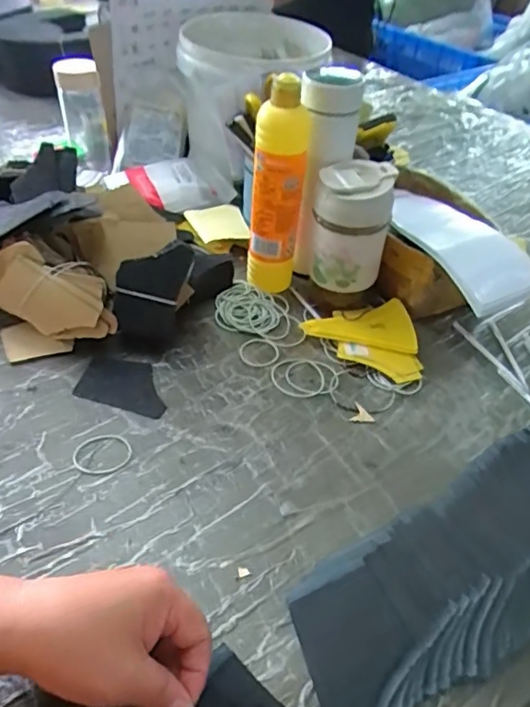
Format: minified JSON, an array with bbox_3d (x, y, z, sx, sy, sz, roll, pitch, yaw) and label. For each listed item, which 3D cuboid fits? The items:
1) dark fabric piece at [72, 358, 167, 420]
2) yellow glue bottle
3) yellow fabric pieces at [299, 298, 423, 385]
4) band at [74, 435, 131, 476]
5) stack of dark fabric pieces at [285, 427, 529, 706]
[{"bbox_3d":[-0.136,0.030,0.537,0.095,0.004,0.060,14,45,11],"label":"dark fabric piece"},{"bbox_3d":[0.012,-0.171,0.592,0.058,0.223,0.045,8,44,4],"label":"yellow glue bottle"},{"bbox_3d":[0.118,-0.012,0.598,0.122,0.013,0.114,-14,46,-18],"label":"yellow fabric pieces"},{"bbox_3d":[-0.142,0.087,0.477,0.049,0.004,0.041,-13,46,-17],"label":"band"},{"bbox_3d":[0.148,0.149,0.397,0.272,0.048,0.120,-20,48,-23],"label":"stack of dark fabric pieces"}]

